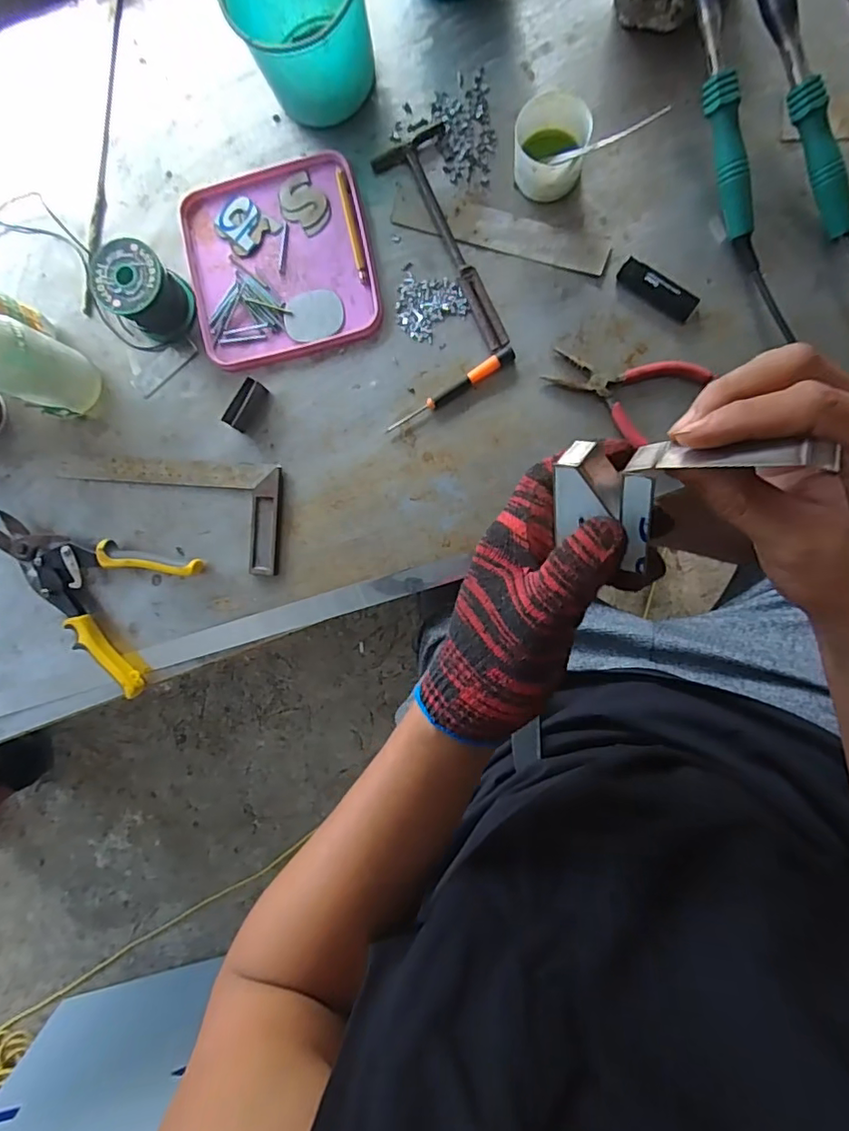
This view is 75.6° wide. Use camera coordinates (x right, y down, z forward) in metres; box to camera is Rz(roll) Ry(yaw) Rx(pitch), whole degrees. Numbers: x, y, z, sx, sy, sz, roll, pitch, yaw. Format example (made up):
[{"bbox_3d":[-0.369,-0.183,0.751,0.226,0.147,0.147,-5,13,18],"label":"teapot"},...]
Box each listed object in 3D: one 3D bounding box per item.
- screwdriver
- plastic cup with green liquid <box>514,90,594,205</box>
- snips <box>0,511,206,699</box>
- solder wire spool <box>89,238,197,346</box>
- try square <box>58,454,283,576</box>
[{"bbox_3d":[0.026,-0.171,0.537,0.141,0.011,0.013,-31,87,6],"label":"screwdriver"},{"bbox_3d":[0.116,-0.384,0.507,0.064,0.052,0.070,0,90,6],"label":"plastic cup with green liquid"},{"bbox_3d":[-0.363,0.016,0.577,0.221,0.030,0.149,28,93,5],"label":"snips"},{"bbox_3d":[-0.278,-0.274,0.545,0.072,0.063,0.066,0,90,6],"label":"solder wire spool"},{"bbox_3d":[-0.266,-0.056,0.573,0.237,0.011,0.112,4,91,6],"label":"try square"}]

